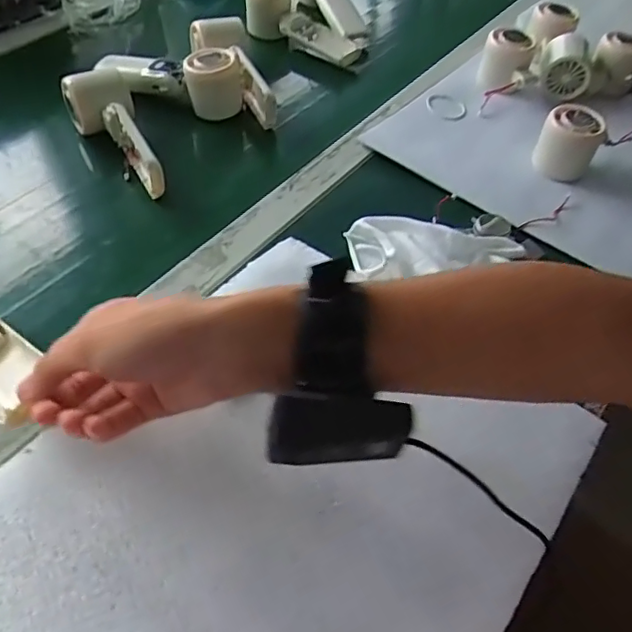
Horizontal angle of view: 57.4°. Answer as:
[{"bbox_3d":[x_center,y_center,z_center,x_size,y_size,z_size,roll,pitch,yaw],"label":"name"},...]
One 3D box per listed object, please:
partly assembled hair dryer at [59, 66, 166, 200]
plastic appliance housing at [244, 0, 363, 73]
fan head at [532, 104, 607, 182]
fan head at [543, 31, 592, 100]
[{"bbox_3d":[-0.197,-0.174,0.557,0.060,0.055,0.146,-19,55,-18],"label":"partly assembled hair dryer"},{"bbox_3d":[-0.015,-0.359,0.724,0.166,0.058,0.072,37,55,7],"label":"plastic appliance housing"},{"bbox_3d":[0.254,-0.176,0.578,0.056,0.053,0.054,23,53,14],"label":"fan head"},{"bbox_3d":[0.295,-0.295,0.680,0.052,0.051,0.065,12,50,4],"label":"fan head"}]

